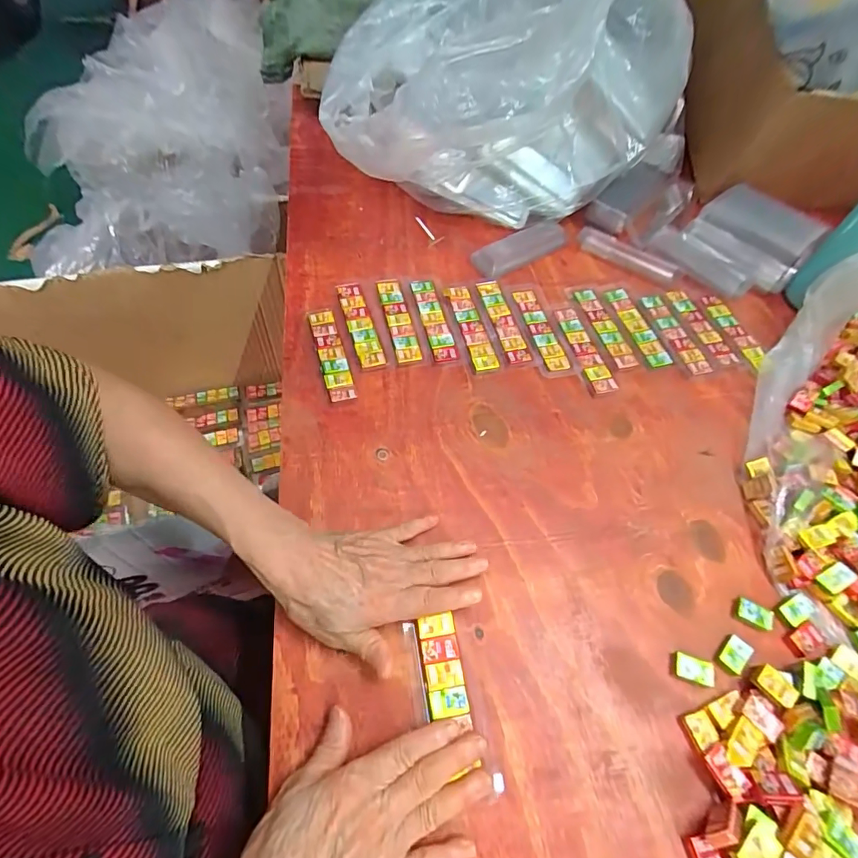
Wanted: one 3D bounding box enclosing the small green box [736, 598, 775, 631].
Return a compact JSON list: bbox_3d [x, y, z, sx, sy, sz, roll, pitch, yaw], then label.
[{"bbox_3d":[0.254,0.144,0.358,0.025,0.007,0.017,24,59,11],"label":"small green box"}]

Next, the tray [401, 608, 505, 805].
[{"bbox_3d":[0.014,0.185,0.313,0.049,0.010,0.105,-8,59,-9],"label":"tray"}]

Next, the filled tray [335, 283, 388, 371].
[{"bbox_3d":[-0.073,-0.112,0.489,0.027,0.004,0.119,-14,60,-12],"label":"filled tray"}]

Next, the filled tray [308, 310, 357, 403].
[{"bbox_3d":[-0.099,-0.076,0.466,0.025,0.008,0.116,-14,60,-12],"label":"filled tray"}]

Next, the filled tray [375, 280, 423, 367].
[{"bbox_3d":[-0.033,-0.119,0.496,0.029,0.005,0.121,-10,59,-10],"label":"filled tray"}]

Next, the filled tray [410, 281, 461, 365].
[{"bbox_3d":[0.005,-0.119,0.501,0.029,0.004,0.126,-10,59,-10],"label":"filled tray"}]

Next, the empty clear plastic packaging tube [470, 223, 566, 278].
[{"bbox_3d":[0.113,-0.226,0.572,0.133,0.020,0.039,-30,64,-21],"label":"empty clear plastic packaging tube"}]

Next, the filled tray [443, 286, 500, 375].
[{"bbox_3d":[0.045,-0.111,0.498,0.029,0.007,0.120,-11,59,-11],"label":"filled tray"}]

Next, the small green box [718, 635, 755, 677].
[{"bbox_3d":[0.228,0.168,0.342,0.025,0.007,0.018,-39,68,-24],"label":"small green box"}]

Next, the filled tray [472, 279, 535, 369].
[{"bbox_3d":[0.080,-0.119,0.509,0.036,0.005,0.132,-9,59,-10],"label":"filled tray"}]

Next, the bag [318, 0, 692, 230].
[{"bbox_3d":[0.075,-0.413,0.522,0.405,0.295,0.263,-21,61,-16],"label":"bag"}]

